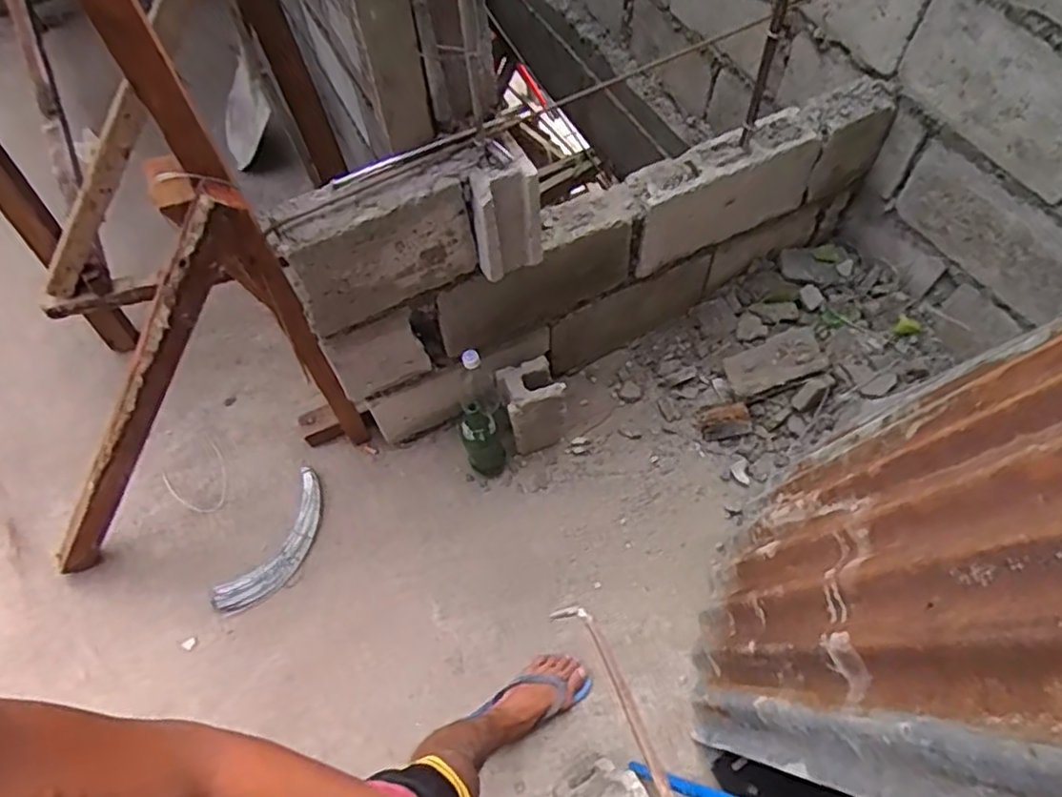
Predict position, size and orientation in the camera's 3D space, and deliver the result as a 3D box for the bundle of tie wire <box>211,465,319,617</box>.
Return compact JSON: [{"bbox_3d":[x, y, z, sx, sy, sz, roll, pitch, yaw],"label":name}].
[{"bbox_3d":[-0.542,0.313,1.457,0.127,0.038,0.340,20,61,16],"label":"bundle of tie wire"}]

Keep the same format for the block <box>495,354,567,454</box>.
[{"bbox_3d":[0.004,0.012,1.412,0.121,0.182,0.125,-14,61,-5],"label":"block"}]

